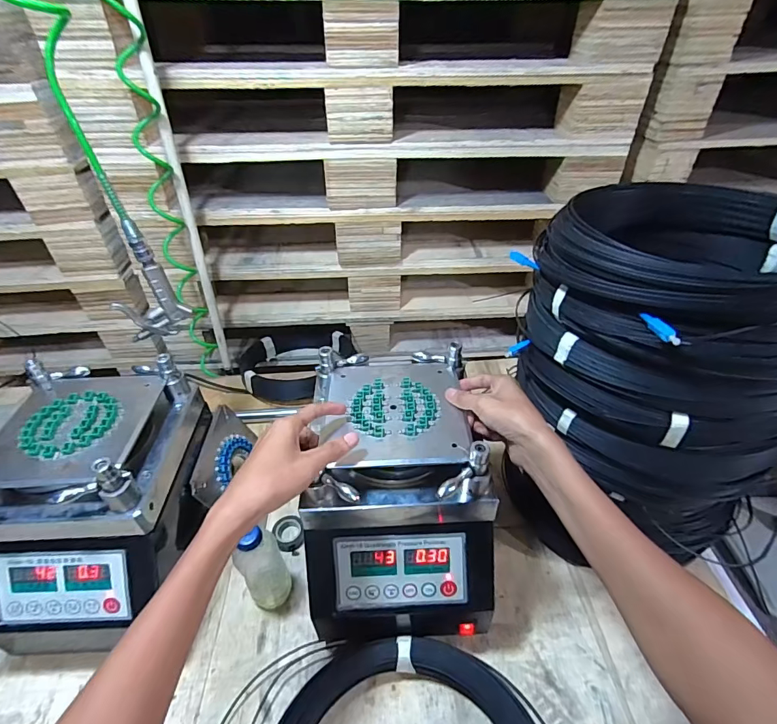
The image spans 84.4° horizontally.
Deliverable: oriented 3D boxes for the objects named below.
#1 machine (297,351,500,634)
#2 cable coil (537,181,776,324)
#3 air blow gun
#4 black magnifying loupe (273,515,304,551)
[{"bbox_3d":[0.012,0.165,0.565,0.209,0.242,0.268,-2,41,1],"label":"machine"},{"bbox_3d":[0.325,-0.121,0.443,0.262,0.068,0.269,-32,49,-29],"label":"cable coil"},{"bbox_3d":[-0.343,-0.106,0.598,0.086,0.169,0.021,-21,44,-20],"label":"air blow gun"},{"bbox_3d":[-0.158,0.272,0.682,0.045,0.022,0.047,-2,41,1],"label":"black magnifying loupe"}]

